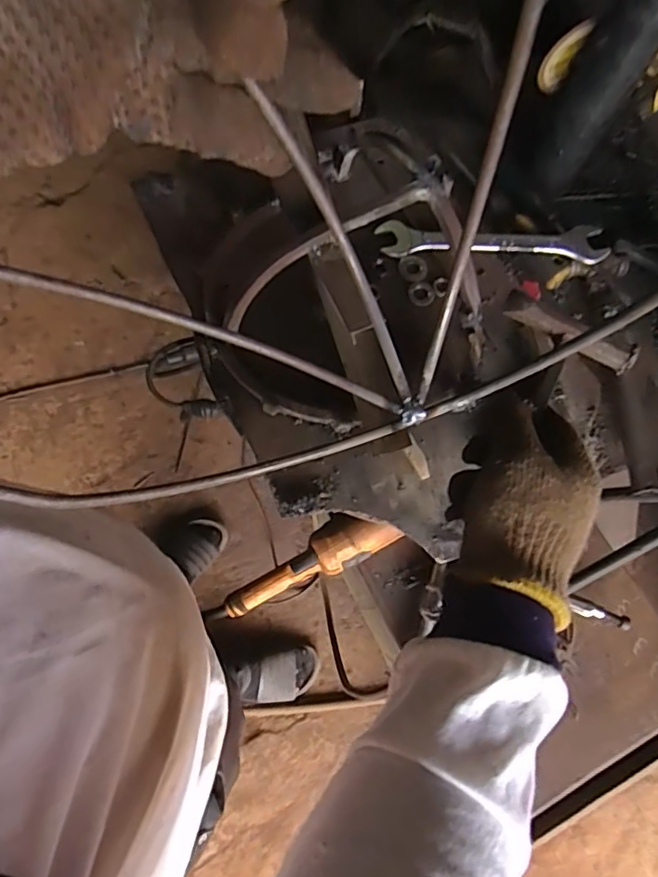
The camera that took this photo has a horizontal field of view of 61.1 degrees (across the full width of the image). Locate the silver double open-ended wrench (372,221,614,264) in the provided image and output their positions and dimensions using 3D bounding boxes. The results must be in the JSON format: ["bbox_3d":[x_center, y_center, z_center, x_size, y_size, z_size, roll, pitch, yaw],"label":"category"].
[{"bbox_3d":[0.150,-0.181,0.515,0.208,0.008,0.038,1,74,-2],"label":"silver double open-ended wrench"}]

